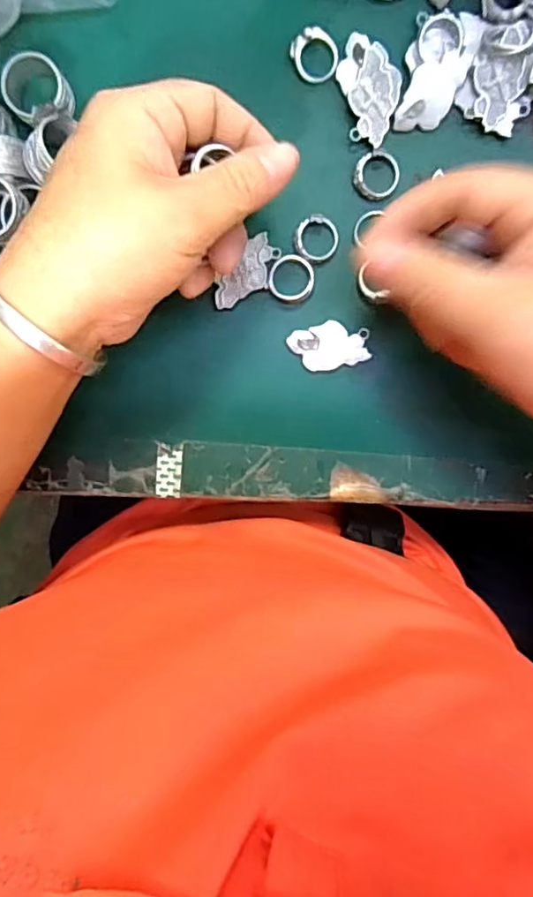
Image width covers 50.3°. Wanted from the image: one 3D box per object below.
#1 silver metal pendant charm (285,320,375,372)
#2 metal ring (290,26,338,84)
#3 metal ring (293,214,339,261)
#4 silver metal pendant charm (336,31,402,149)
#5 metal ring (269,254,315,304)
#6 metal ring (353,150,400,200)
[{"bbox_3d":[0.031,-0.049,0.274,0.037,0.004,0.022,-11,98,3],"label":"silver metal pendant charm"},{"bbox_3d":[0.022,-0.178,0.258,0.019,0.007,0.021,-34,96,6],"label":"metal ring"},{"bbox_3d":[0.023,-0.099,0.268,0.021,0.005,0.020,0,98,1],"label":"metal ring"},{"bbox_3d":[0.047,-0.163,0.256,0.025,0.010,0.046,-13,98,3],"label":"silver metal pendant charm"},{"bbox_3d":[0.012,-0.081,0.269,0.021,0.004,0.022,0,98,1],"label":"metal ring"},{"bbox_3d":[0.051,-0.127,0.264,0.020,0.004,0.021,0,98,1],"label":"metal ring"}]

